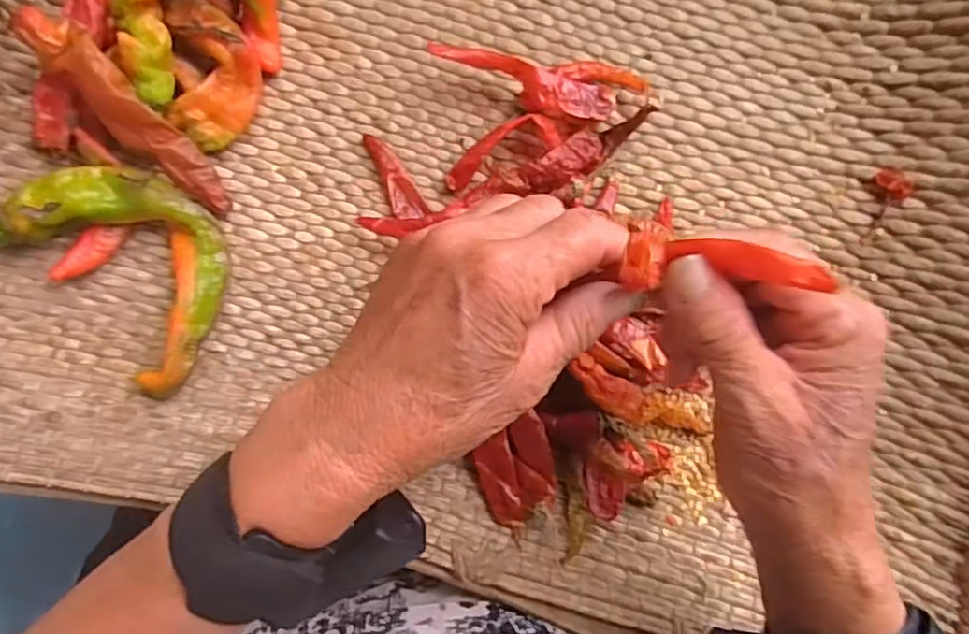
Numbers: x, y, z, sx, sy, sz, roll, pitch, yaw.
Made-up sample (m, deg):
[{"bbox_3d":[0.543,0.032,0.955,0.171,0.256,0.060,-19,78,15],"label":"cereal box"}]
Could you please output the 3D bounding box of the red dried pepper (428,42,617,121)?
[{"bbox_3d":[0.020,-0.122,0.339,0.100,0.024,0.024,9,84,-1],"label":"red dried pepper"}]

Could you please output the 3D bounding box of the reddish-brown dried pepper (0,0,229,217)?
[{"bbox_3d":[-0.170,-0.098,0.300,0.024,0.024,0.121,-47,110,-10],"label":"reddish-brown dried pepper"}]

